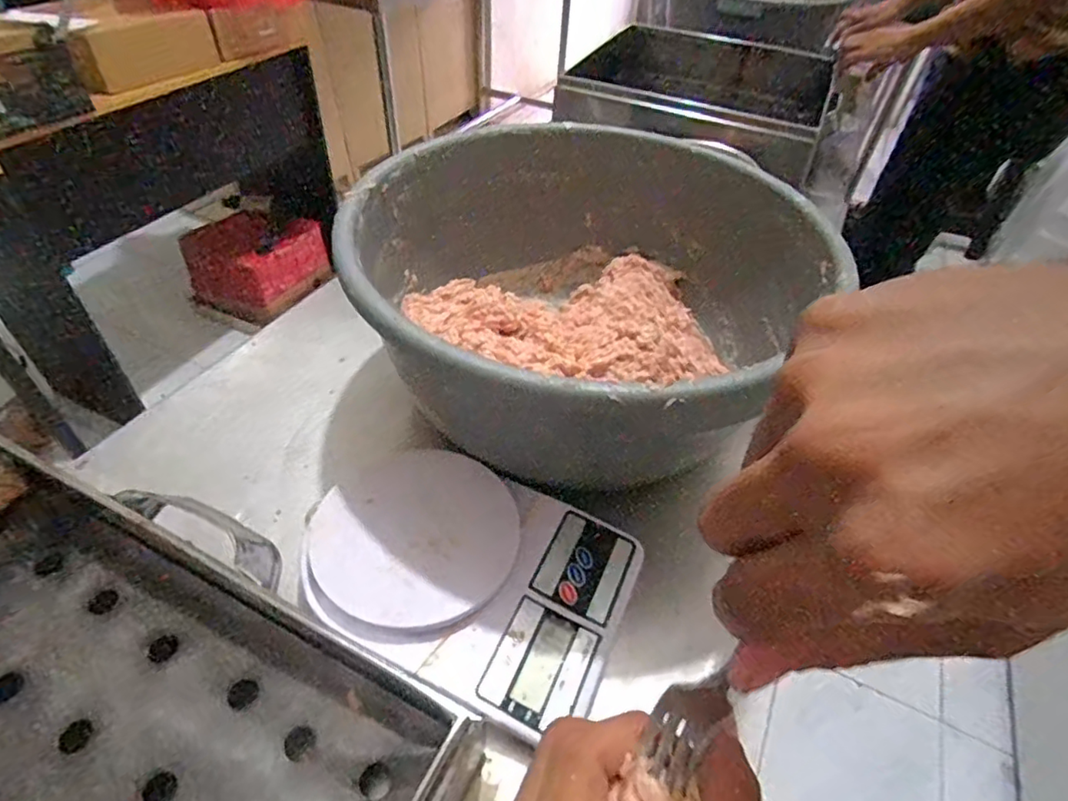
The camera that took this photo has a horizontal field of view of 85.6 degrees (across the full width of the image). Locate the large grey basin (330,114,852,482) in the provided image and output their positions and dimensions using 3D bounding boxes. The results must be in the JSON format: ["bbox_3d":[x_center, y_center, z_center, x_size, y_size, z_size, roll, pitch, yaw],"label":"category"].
[{"bbox_3d":[0.033,-0.091,0.481,0.364,0.140,0.327,-32,56,-31],"label":"large grey basin"}]

